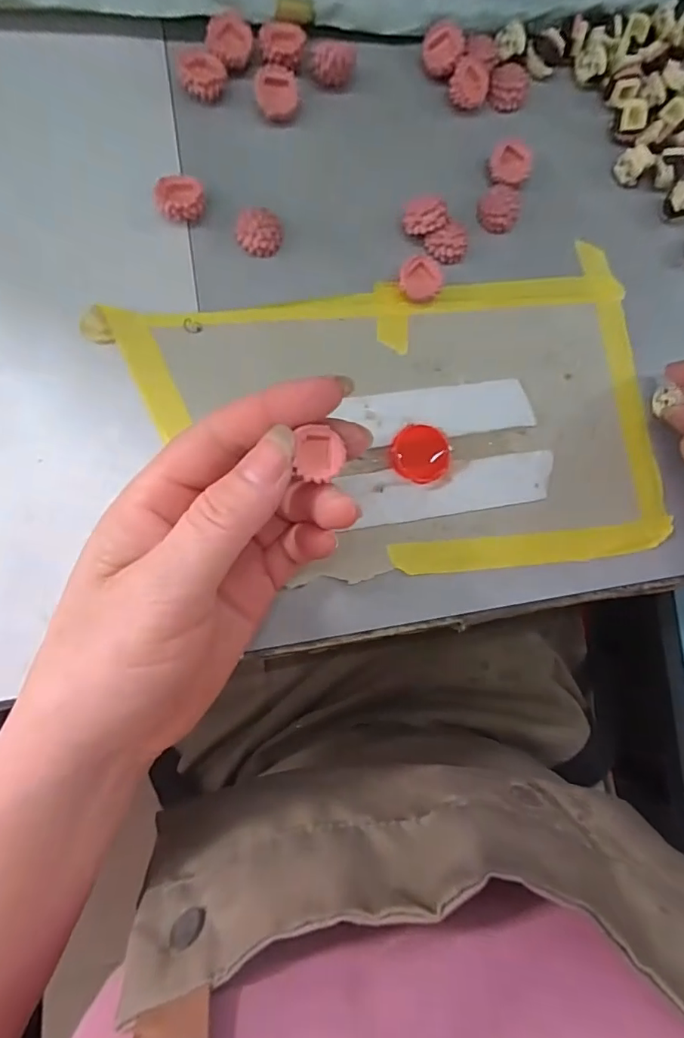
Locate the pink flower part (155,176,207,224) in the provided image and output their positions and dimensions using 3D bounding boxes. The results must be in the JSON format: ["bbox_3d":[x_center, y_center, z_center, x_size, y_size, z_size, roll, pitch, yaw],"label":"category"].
[{"bbox_3d":[-0.069,-0.138,0.216,0.020,0.011,0.016,-9,89,-10],"label":"pink flower part"}]

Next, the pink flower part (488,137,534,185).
[{"bbox_3d":[0.081,-0.171,0.242,0.020,0.008,0.021,1,87,-9],"label":"pink flower part"}]

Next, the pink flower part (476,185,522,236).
[{"bbox_3d":[0.076,-0.150,0.240,0.019,0.008,0.021,10,85,-9],"label":"pink flower part"}]

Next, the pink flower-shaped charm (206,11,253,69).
[{"bbox_3d":[-0.049,-0.211,0.221,0.018,0.005,0.020,15,88,-10],"label":"pink flower-shaped charm"}]

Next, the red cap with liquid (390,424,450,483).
[{"bbox_3d":[0.036,-0.029,0.227,0.026,0.005,0.025,1,87,-9],"label":"red cap with liquid"}]

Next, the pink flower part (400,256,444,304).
[{"bbox_3d":[0.036,-0.109,0.231,0.019,0.009,0.019,1,87,-9],"label":"pink flower part"}]

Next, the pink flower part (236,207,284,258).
[{"bbox_3d":[-0.036,-0.127,0.222,0.019,0.011,0.016,9,86,-9],"label":"pink flower part"}]

